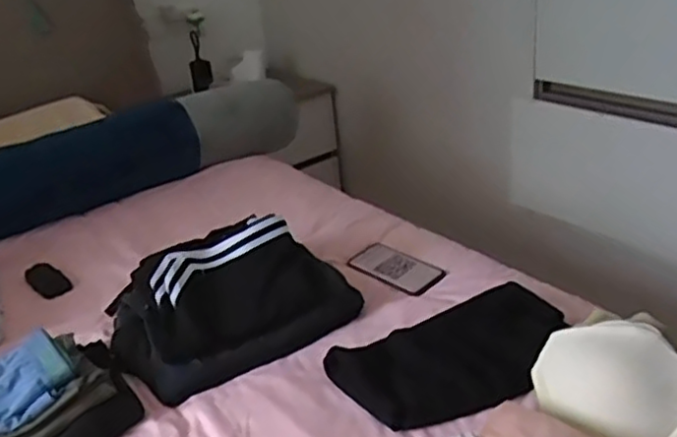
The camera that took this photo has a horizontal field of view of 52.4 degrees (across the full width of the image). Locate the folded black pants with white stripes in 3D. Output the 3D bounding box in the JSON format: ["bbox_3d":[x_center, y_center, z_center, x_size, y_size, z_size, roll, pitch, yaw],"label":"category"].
[{"bbox_3d":[-0.171,0.108,1.023,0.328,0.126,0.229,-20,29,-26],"label":"folded black pants with white stripes"}]

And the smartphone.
[{"bbox_3d":[0.092,0.083,1.151,0.162,0.012,0.081,21,48,38],"label":"smartphone"}]

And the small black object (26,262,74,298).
[{"bbox_3d":[-0.531,0.112,1.251,0.116,0.010,0.051,25,55,33],"label":"small black object"}]

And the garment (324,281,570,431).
[{"bbox_3d":[0.155,0.182,0.898,0.303,0.064,0.179,-16,28,-19],"label":"garment"}]

